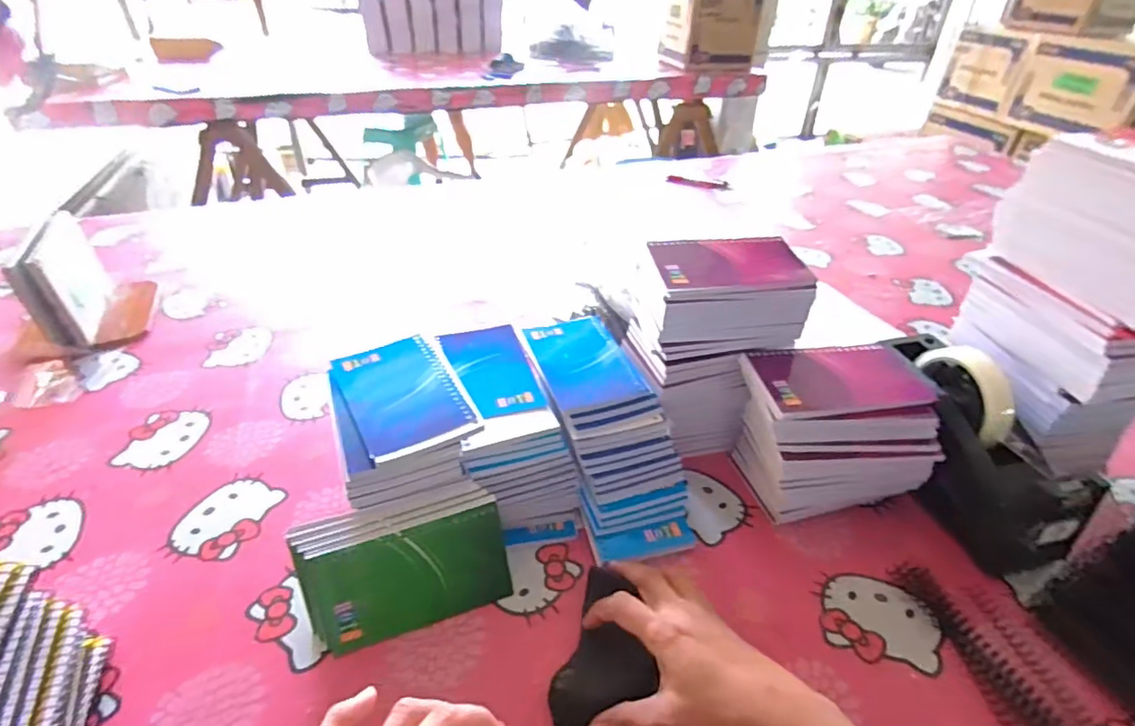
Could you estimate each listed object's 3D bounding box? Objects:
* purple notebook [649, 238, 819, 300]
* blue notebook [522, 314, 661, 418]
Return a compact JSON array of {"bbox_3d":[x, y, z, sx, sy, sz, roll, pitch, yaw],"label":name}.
[{"bbox_3d":[0.140,-0.083,0.486,0.125,0.013,0.078,-4,46,-5],"label":"purple notebook"},{"bbox_3d":[0.015,-0.003,0.520,0.079,0.010,0.130,-13,40,-17],"label":"blue notebook"}]

